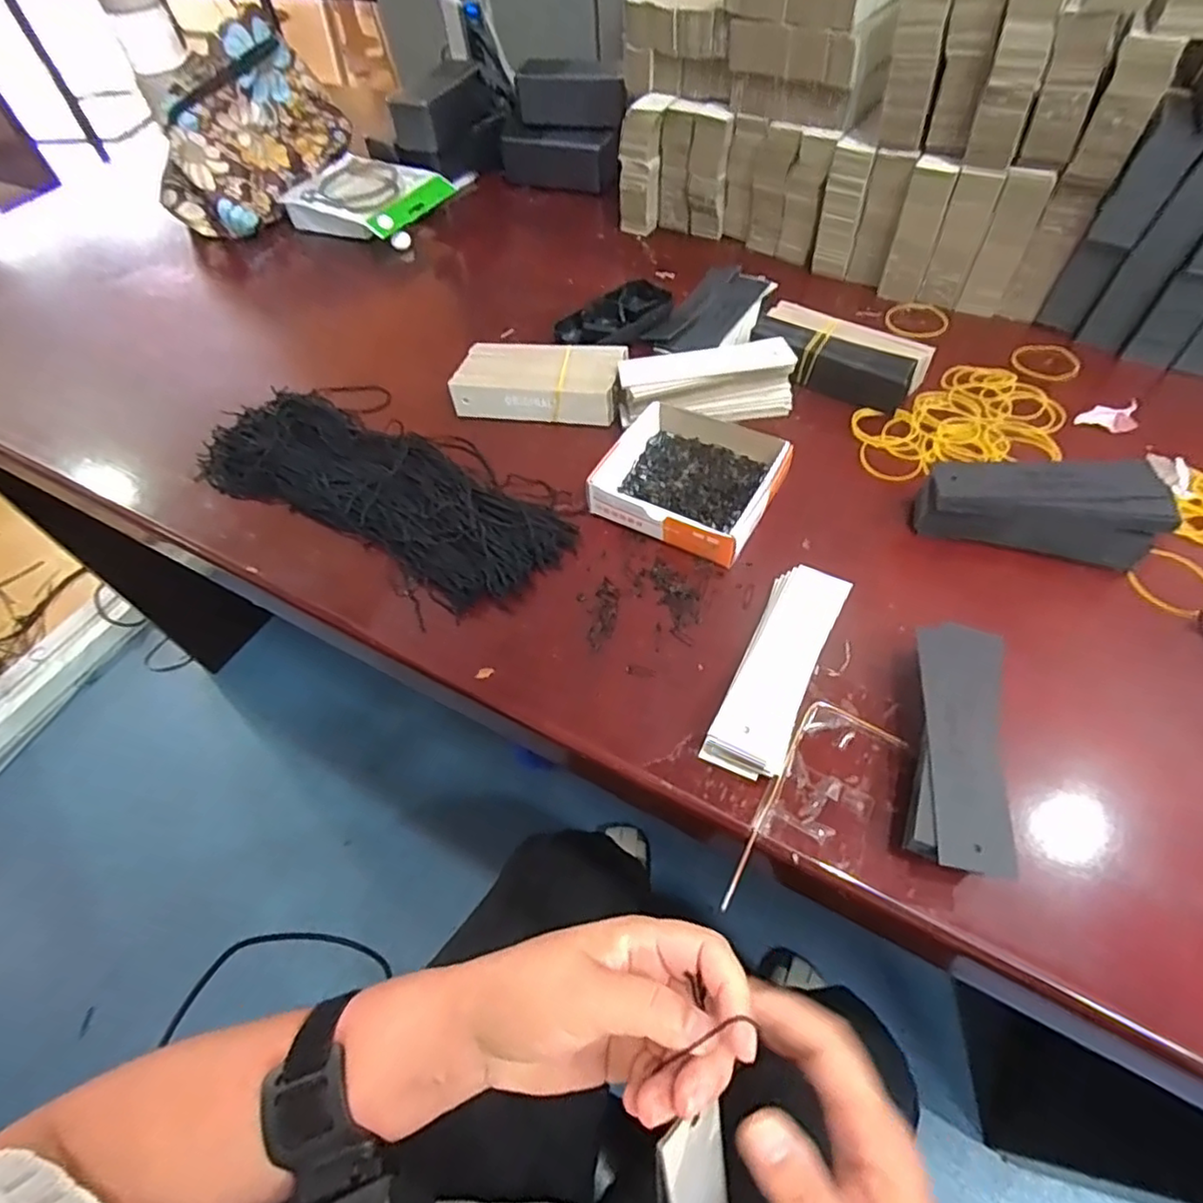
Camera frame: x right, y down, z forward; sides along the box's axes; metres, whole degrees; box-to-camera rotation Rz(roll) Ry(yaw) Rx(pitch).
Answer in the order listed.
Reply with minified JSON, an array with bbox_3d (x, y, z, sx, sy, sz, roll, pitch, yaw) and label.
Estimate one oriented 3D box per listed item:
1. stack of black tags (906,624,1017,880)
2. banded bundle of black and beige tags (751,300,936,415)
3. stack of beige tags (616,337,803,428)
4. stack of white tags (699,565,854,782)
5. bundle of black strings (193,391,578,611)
[{"bbox_3d":[0.179,0.074,0.326,0.044,0.037,0.128,12,58,13],"label":"stack of black tags"},{"bbox_3d":[0.186,-0.195,0.509,0.132,0.038,0.064,30,63,23],"label":"banded bundle of black and beige tags"},{"bbox_3d":[0.080,-0.168,0.490,0.132,0.037,0.035,-10,55,-2],"label":"stack of beige tags"},{"bbox_3d":[0.100,0.037,0.358,0.040,0.027,0.127,22,60,18],"label":"stack of white tags"},{"bbox_3d":[-0.167,-0.085,0.469,0.299,0.029,0.100,25,61,20],"label":"bundle of black strings"}]

